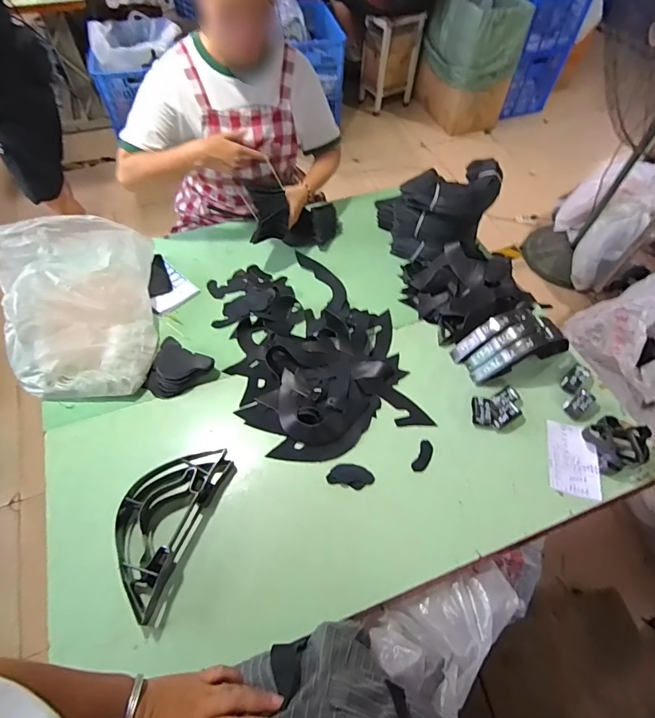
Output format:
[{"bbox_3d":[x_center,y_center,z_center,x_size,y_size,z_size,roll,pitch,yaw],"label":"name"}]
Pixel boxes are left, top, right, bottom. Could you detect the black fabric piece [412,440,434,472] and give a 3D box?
[{"bbox_3d":[0.201,0.204,0.872,0.030,0.005,0.075,25,66,11],"label":"black fabric piece"}]

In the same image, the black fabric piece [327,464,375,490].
[{"bbox_3d":[0.048,0.237,0.843,0.089,0.009,0.046,11,64,5],"label":"black fabric piece"}]

